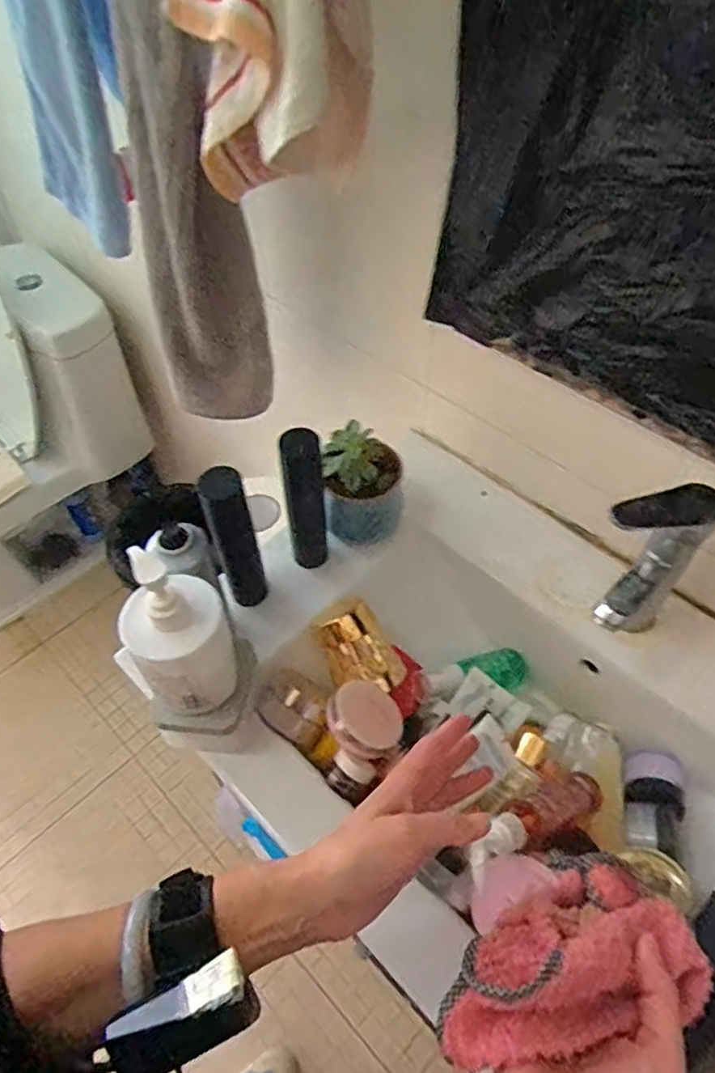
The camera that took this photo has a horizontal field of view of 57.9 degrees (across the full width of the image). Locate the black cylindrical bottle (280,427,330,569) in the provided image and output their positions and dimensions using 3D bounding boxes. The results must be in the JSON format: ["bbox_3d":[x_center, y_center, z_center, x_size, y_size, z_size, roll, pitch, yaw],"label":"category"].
[{"bbox_3d":[-0.053,-0.034,0.669,0.039,0.176,0.036,0,53,1],"label":"black cylindrical bottle"}]

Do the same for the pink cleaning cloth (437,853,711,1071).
[{"bbox_3d":[0.115,0.230,0.352,0.150,0.045,0.074,-15,53,-24],"label":"pink cleaning cloth"}]

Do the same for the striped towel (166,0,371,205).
[{"bbox_3d":[-0.062,-0.354,0.489,0.142,0.201,0.095,-3,53,-2],"label":"striped towel"}]

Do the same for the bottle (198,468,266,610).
[{"bbox_3d":[-0.118,0.010,0.638,0.042,0.178,0.046,-12,54,-8],"label":"bottle"}]

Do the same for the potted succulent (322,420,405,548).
[{"bbox_3d":[0.008,-0.054,0.720,0.085,0.118,0.080,-1,53,2],"label":"potted succulent"}]

